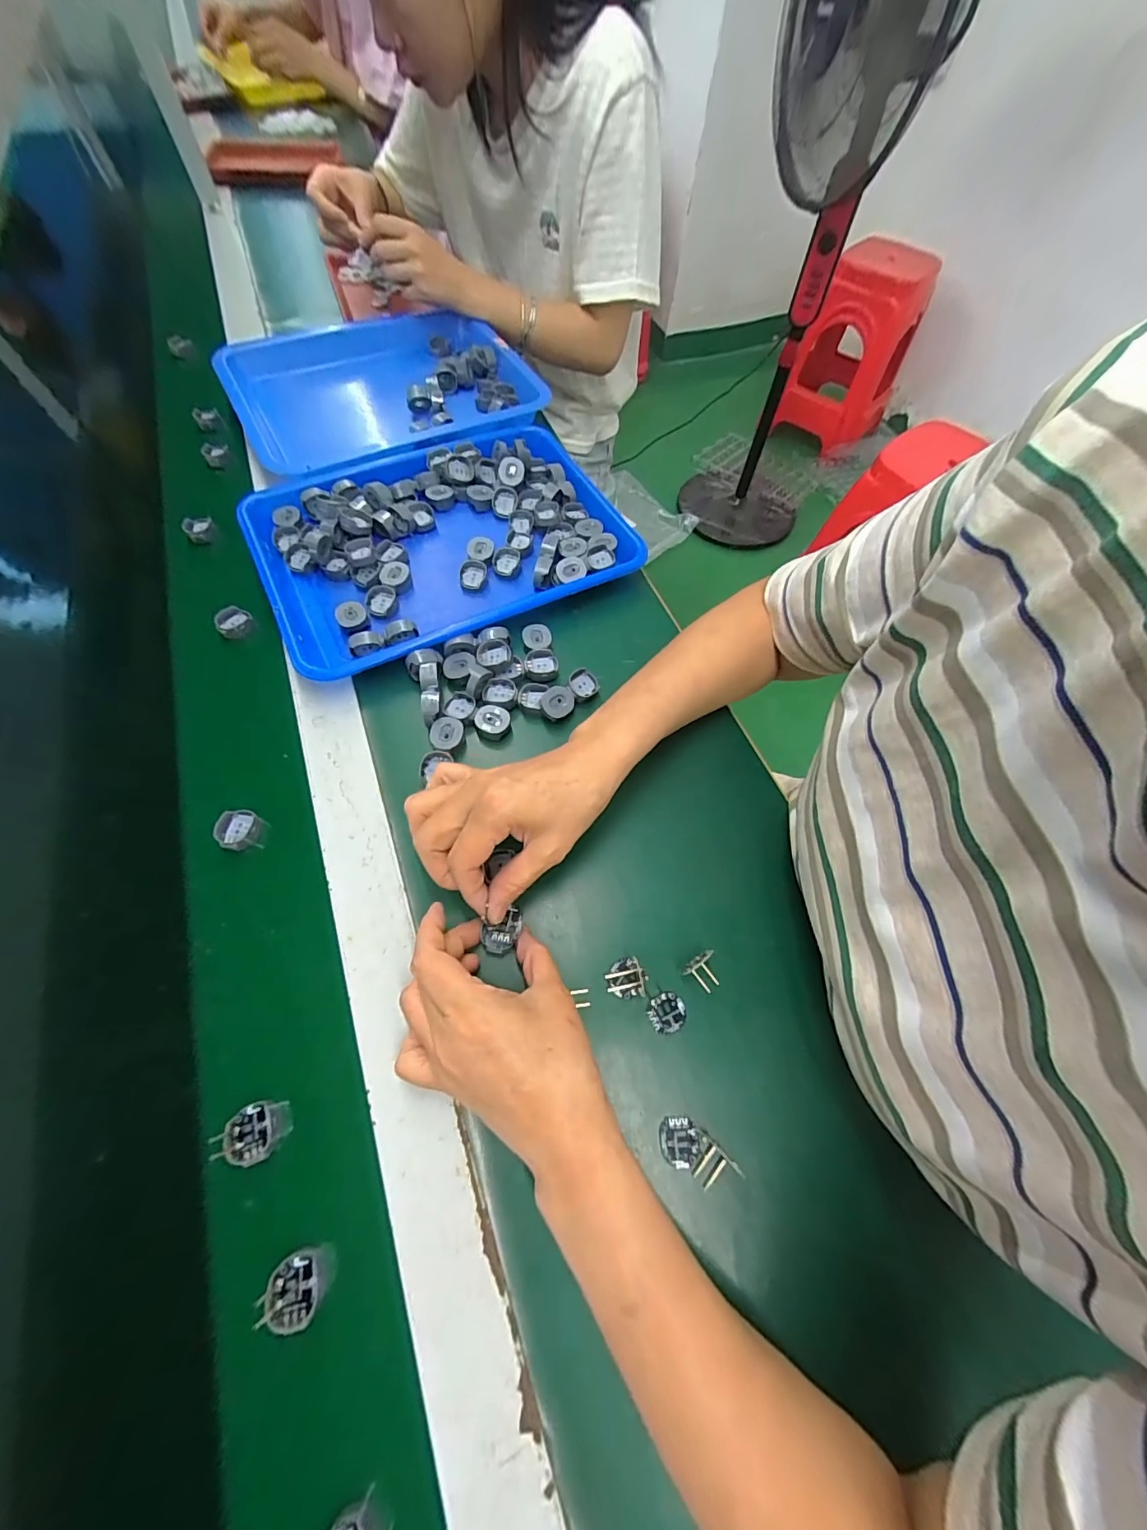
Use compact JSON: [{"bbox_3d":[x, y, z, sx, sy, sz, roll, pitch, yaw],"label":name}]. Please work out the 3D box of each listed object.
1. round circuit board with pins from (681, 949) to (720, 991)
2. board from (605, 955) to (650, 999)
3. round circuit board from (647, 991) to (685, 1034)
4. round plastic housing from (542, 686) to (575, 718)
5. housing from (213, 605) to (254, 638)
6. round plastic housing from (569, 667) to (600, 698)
[{"bbox_3d":[0.086,0.136,0.318,0.023,0.015,0.023,-37,72,-18],"label":"round circuit board with pins"},{"bbox_3d":[0.035,0.140,0.321,0.027,0.004,0.024,-8,65,-7],"label":"board"},{"bbox_3d":[0.060,0.159,0.312,0.022,0.004,0.025,43,69,16],"label":"round circuit board"},{"bbox_3d":[-0.013,-0.051,0.399,0.027,0.011,0.025,1,64,-2],"label":"round plastic housing"},{"bbox_3d":[-0.309,-0.129,0.444,0.029,0.019,0.023,-41,73,-20],"label":"housing"},{"bbox_3d":[0.008,-0.069,0.413,0.026,0.011,0.024,1,64,-2],"label":"round plastic housing"}]

